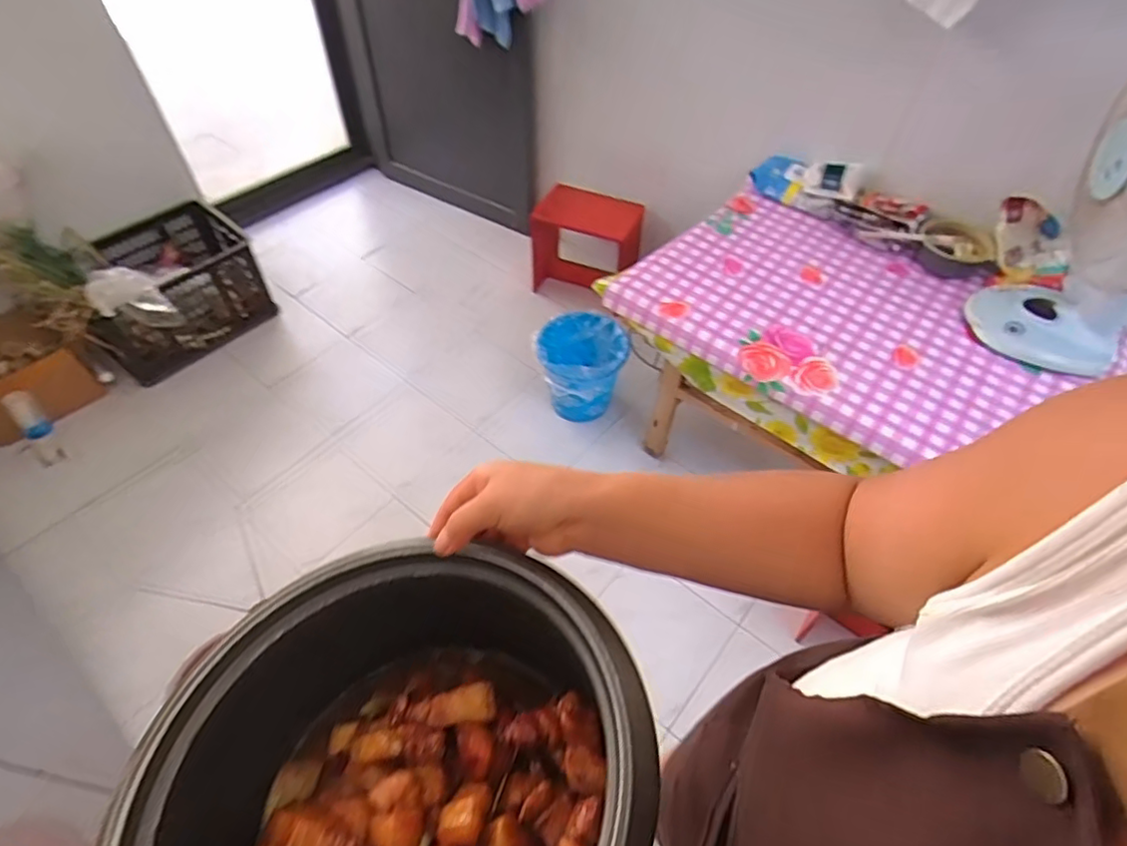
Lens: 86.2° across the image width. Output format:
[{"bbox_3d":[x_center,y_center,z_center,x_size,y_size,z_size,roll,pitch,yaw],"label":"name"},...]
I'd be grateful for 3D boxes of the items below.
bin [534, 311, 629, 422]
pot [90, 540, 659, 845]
[{"bbox_3d":[0.048,-0.147,1.765,0.252,0.247,0.281,8,51,4],"label":"bin"},{"bbox_3d":[-0.103,0.219,0.371,0.286,0.165,0.269,1,51,-1],"label":"pot"}]

